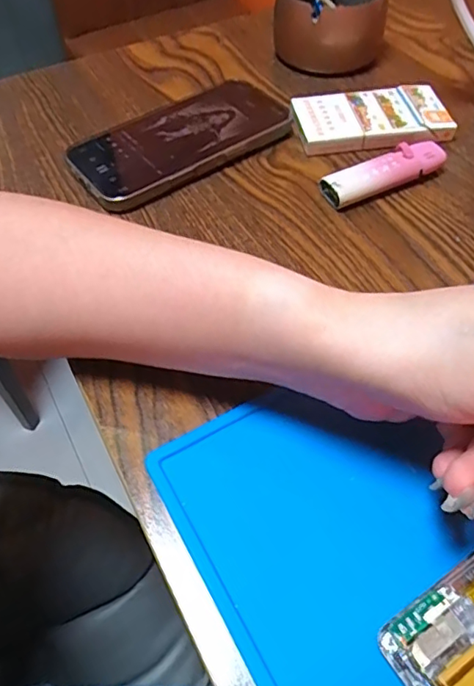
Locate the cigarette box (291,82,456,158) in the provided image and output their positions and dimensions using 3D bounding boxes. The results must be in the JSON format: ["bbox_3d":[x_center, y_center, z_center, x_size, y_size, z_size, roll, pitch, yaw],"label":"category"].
[{"bbox_3d":[0.096,-0.159,0.383,0.107,0.015,0.057,-7,54,-4],"label":"cigarette box"}]

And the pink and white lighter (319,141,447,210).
[{"bbox_3d":[0.095,-0.108,0.343,0.083,0.017,0.022,-23,57,-15],"label":"pink and white lighter"}]

